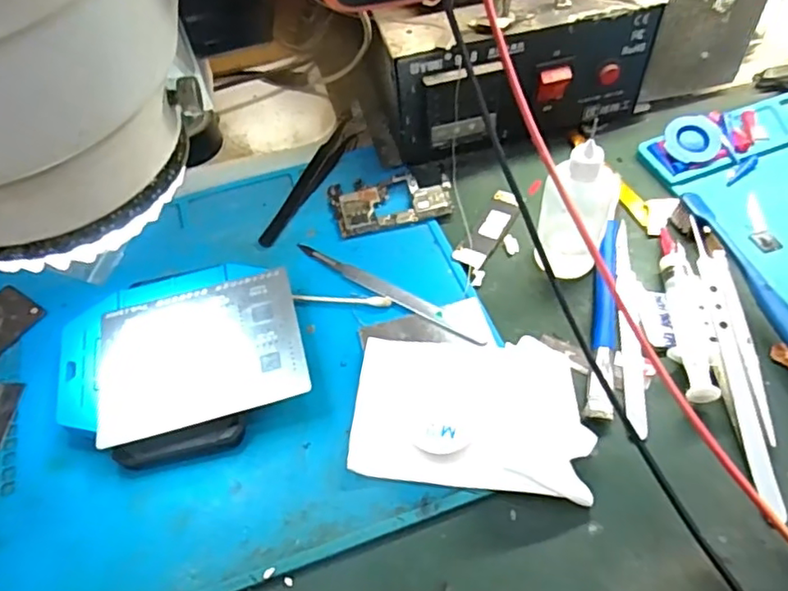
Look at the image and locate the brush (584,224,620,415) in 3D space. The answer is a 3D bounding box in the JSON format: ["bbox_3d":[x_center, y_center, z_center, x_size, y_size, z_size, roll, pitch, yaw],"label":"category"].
[{"bbox_3d":[0.113,0.008,0.325,0.012,0.007,0.127,9,55,12],"label":"brush"}]

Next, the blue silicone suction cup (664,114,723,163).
[{"bbox_3d":[0.190,-0.099,0.387,0.033,0.015,0.037,22,59,20],"label":"blue silicone suction cup"}]

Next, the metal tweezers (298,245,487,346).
[{"bbox_3d":[-0.005,-0.003,0.345,0.127,0.004,0.009,27,61,22],"label":"metal tweezers"}]

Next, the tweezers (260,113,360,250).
[{"bbox_3d":[-0.055,-0.081,0.399,0.012,0.017,0.117,22,59,20],"label":"tweezers"}]

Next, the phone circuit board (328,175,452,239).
[{"bbox_3d":[-0.001,-0.061,0.387,0.075,0.005,0.041,-13,54,-4],"label":"phone circuit board"}]

